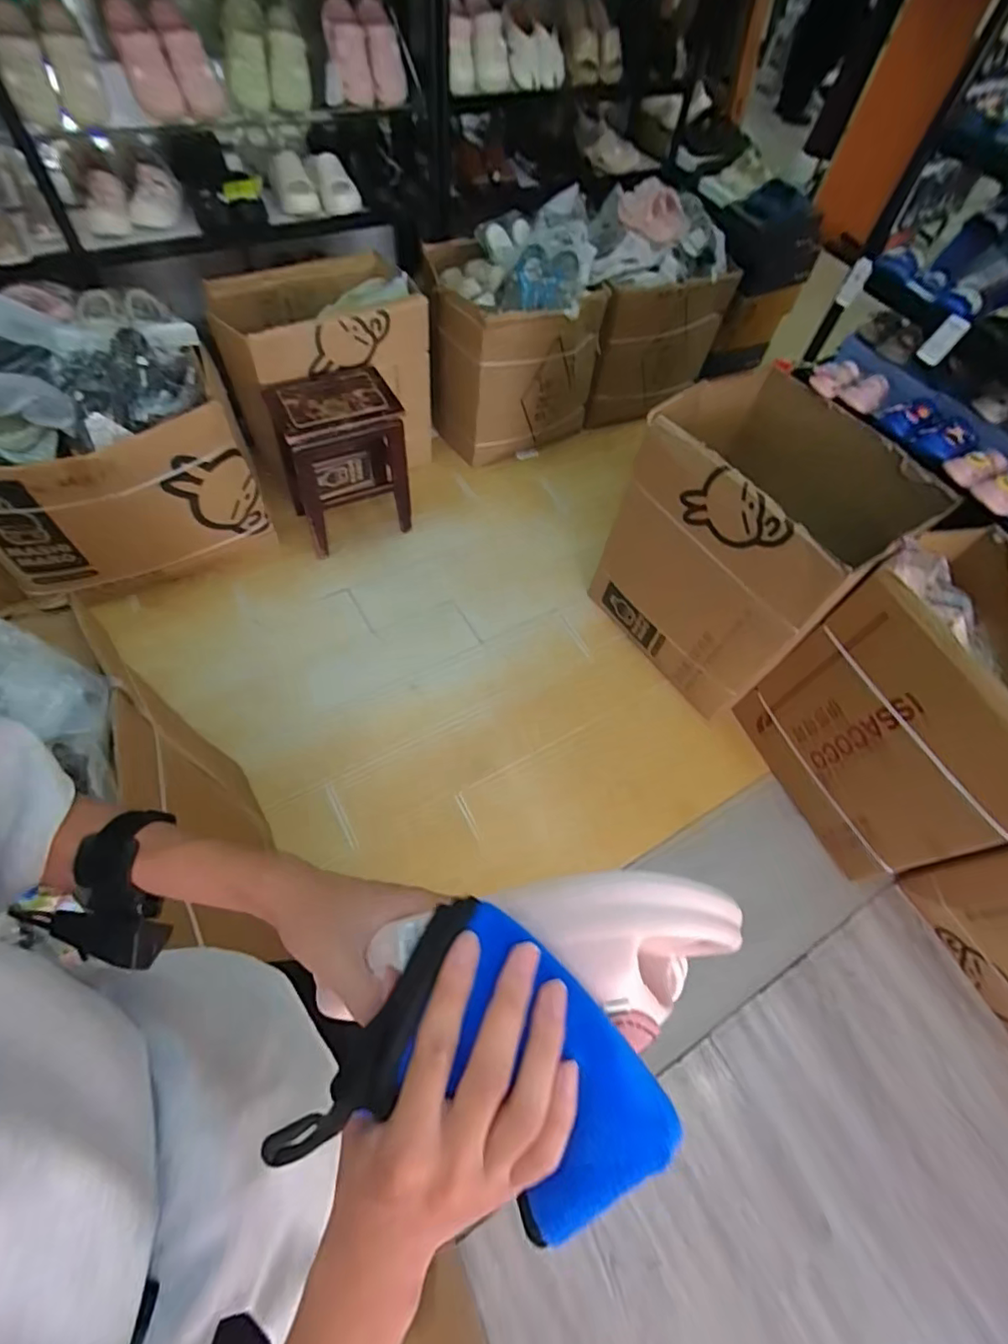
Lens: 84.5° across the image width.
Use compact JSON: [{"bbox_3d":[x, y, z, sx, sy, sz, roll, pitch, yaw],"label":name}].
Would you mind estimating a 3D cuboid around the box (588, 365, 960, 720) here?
[{"bbox_3d":[0.714,-0.393,1.678,0.564,0.681,0.671,-33,68,-22],"label":"box"}]

